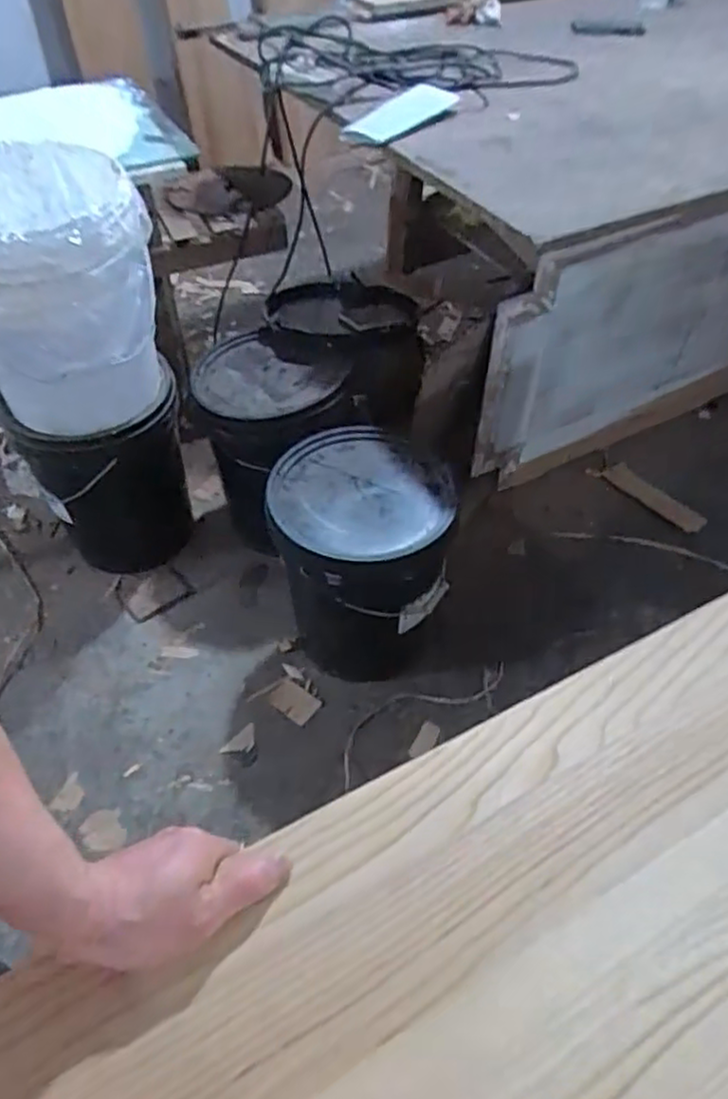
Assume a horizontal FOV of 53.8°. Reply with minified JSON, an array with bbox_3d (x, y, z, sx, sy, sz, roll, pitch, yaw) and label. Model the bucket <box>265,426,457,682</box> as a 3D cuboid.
[{"bbox_3d":[-0.004,0.031,1.336,0.287,0.393,0.279,0,49,0],"label":"bucket"}]

